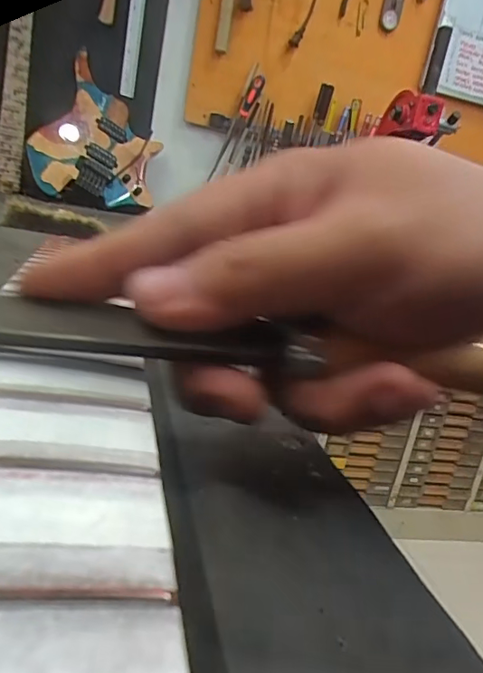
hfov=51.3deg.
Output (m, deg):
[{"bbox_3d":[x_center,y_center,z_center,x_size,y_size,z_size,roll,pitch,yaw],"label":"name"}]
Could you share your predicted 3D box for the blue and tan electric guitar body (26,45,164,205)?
[{"bbox_3d":[-0.322,-0.432,1.169,0.273,0.304,0.051,32,-26,-34],"label":"blue and tan electric guitar body"}]

